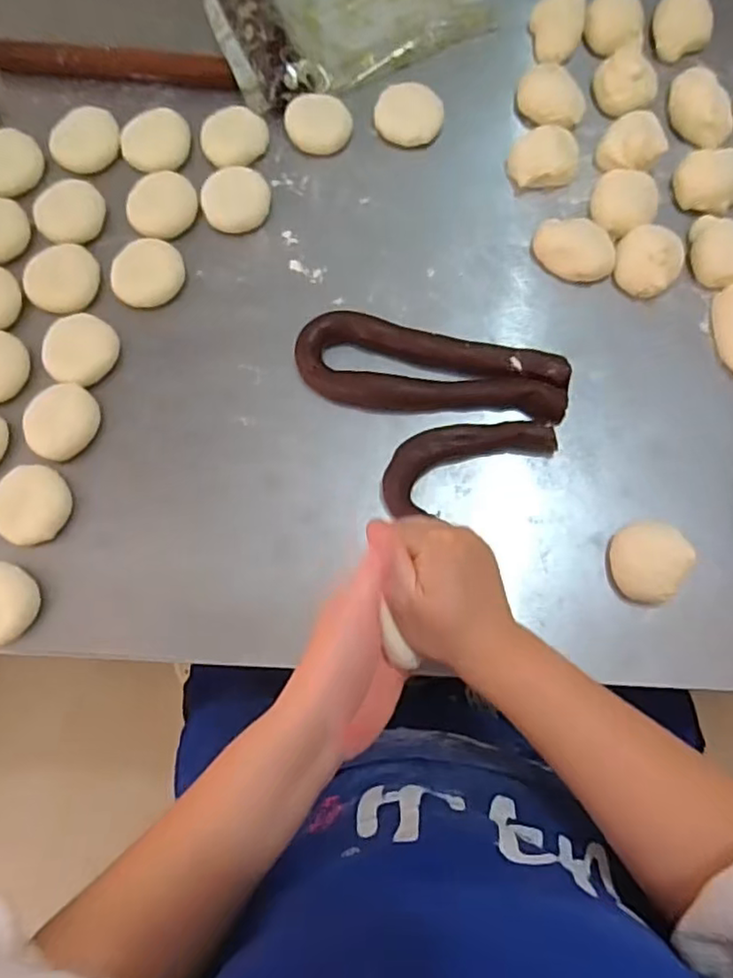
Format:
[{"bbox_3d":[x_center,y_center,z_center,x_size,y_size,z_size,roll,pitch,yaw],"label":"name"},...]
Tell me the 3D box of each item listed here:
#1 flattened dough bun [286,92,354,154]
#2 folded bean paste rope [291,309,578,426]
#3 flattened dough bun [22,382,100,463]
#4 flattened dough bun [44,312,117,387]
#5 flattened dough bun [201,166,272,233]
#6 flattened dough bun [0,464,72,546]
[{"bbox_3d":[-0.048,-0.375,0.652,0.064,0.017,0.059,0,76,1],"label":"flattened dough bun"},{"bbox_3d":[0.058,-0.106,0.578,0.241,0.027,0.081,11,77,4],"label":"folded bean paste rope"},{"bbox_3d":[-0.278,-0.063,0.578,0.062,0.024,0.067,0,76,1],"label":"flattened dough bun"},{"bbox_3d":[-0.268,-0.130,0.594,0.059,0.026,0.066,37,80,10],"label":"flattened dough bun"},{"bbox_3d":[-0.130,-0.287,0.631,0.066,0.020,0.057,-4,76,0],"label":"flattened dough bun"},{"bbox_3d":[-0.293,0.013,0.558,0.060,0.024,0.065,0,76,1],"label":"flattened dough bun"}]

